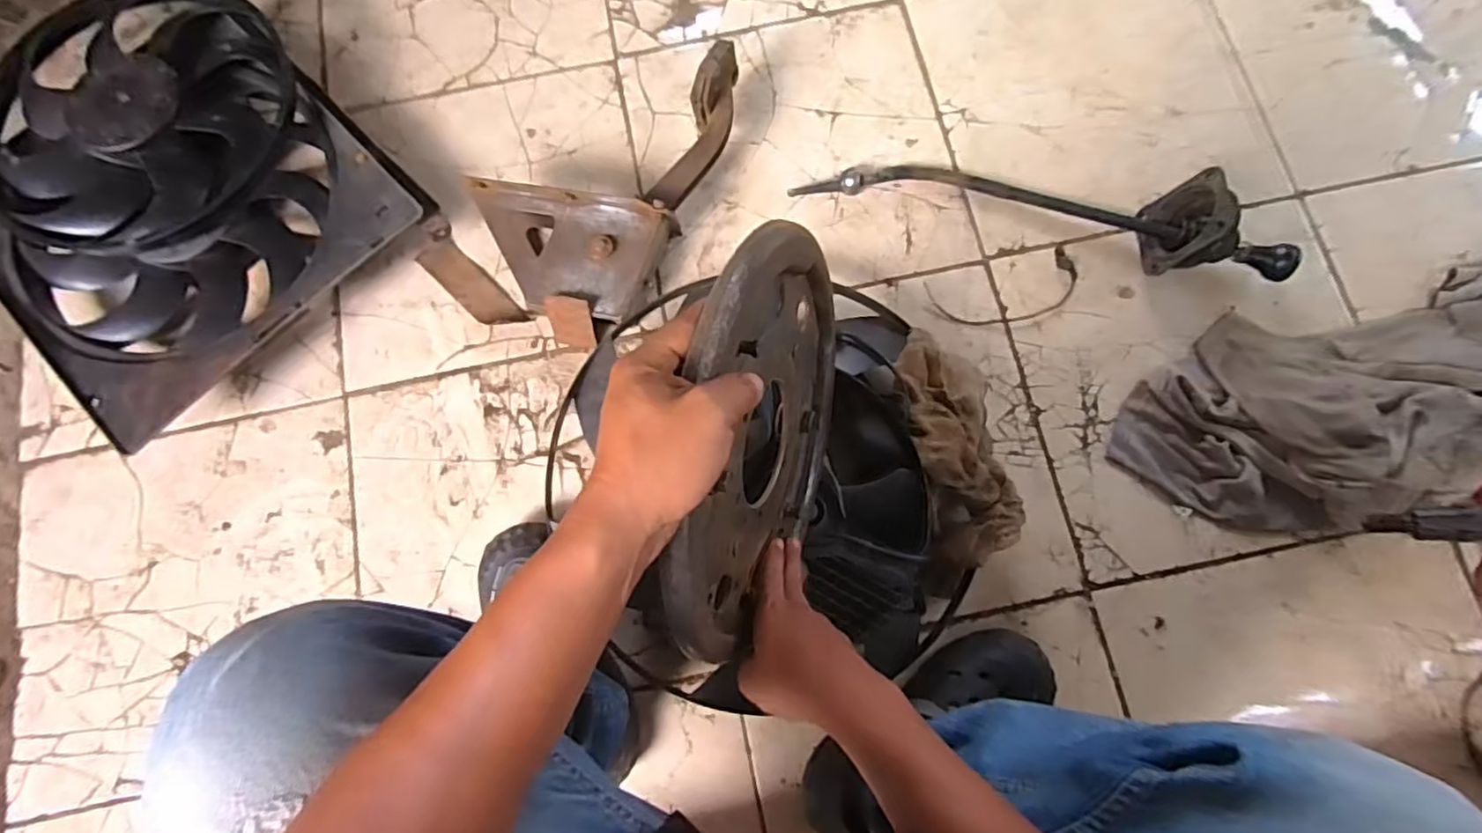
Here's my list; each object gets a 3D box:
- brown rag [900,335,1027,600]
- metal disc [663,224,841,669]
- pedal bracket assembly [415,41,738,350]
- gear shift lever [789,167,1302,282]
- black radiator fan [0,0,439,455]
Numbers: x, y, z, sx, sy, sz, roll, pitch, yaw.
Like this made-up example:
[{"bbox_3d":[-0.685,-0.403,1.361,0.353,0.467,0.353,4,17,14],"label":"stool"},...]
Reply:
[{"bbox_3d":[0.237,0.042,0.703,0.114,0.069,0.287,-6,77,1],"label":"brown rag"},{"bbox_3d":[0.021,0.019,0.465,0.016,0.289,0.287,10,76,19],"label":"metal disc"},{"bbox_3d":[-0.206,-0.293,0.816,0.300,0.111,0.397,24,82,6],"label":"pedal bracket assembly"},{"bbox_3d":[0.364,-0.256,0.788,0.588,0.102,0.128,6,81,3],"label":"gear shift lever"},{"bbox_3d":[-0.730,-0.291,0.826,0.457,0.097,0.534,-44,80,-7],"label":"black radiator fan"}]

